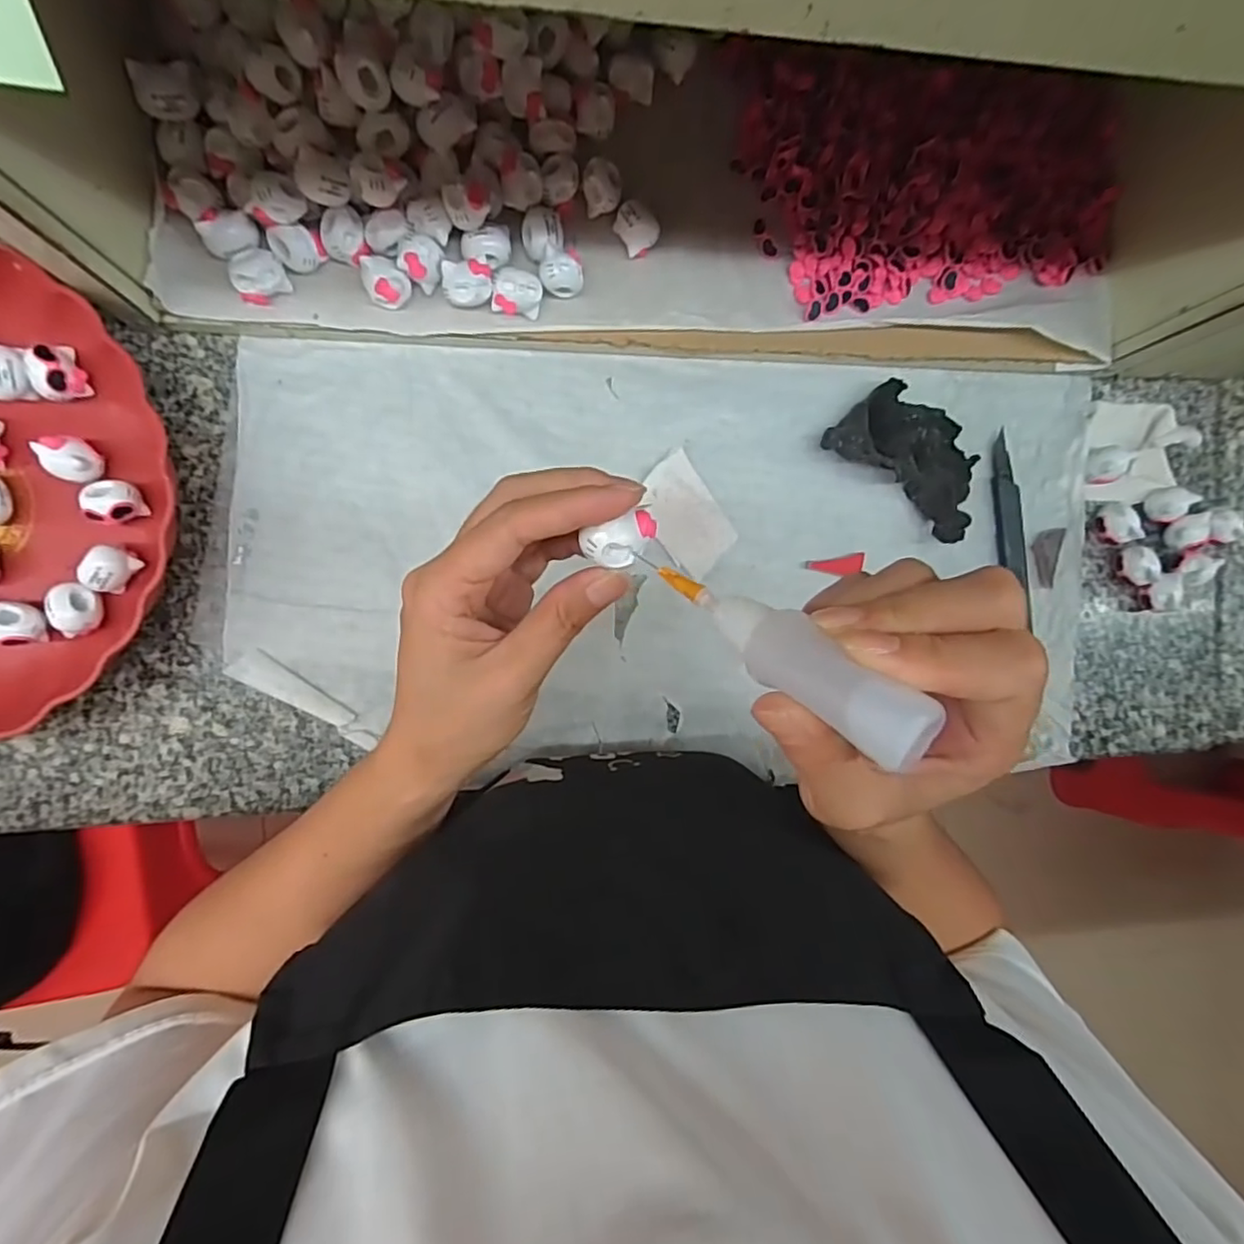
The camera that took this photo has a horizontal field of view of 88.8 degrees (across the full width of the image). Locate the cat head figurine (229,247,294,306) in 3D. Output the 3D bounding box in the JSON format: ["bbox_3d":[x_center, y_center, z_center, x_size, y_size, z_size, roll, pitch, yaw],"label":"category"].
[{"bbox_3d":[-0.182,-0.175,0.322,0.023,0.023,0.023,-11,94,-7],"label":"cat head figurine"}]

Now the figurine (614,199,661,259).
[{"bbox_3d":[0.010,-0.215,0.345,0.024,0.018,0.024,-22,96,-6],"label":"figurine"}]

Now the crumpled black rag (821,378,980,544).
[{"bbox_3d":[0.176,-0.102,0.382,0.098,0.019,0.061,35,88,-8],"label":"crumpled black rag"}]

